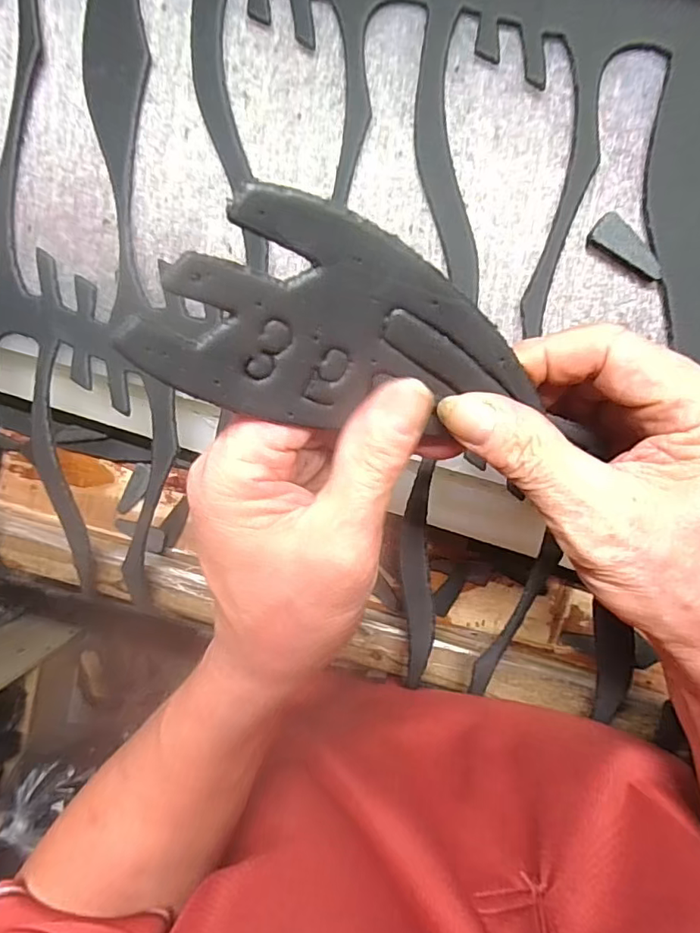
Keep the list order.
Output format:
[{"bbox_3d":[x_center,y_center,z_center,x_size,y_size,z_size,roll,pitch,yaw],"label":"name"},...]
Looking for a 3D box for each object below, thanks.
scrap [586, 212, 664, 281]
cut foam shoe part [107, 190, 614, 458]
[{"bbox_3d":[0.139,-0.109,0.267,0.040,0.011,0.016,31,99,0],"label":"scrap"},{"bbox_3d":[0.003,-0.032,0.160,0.117,0.009,0.061,20,120,-30],"label":"cut foam shoe part"}]

